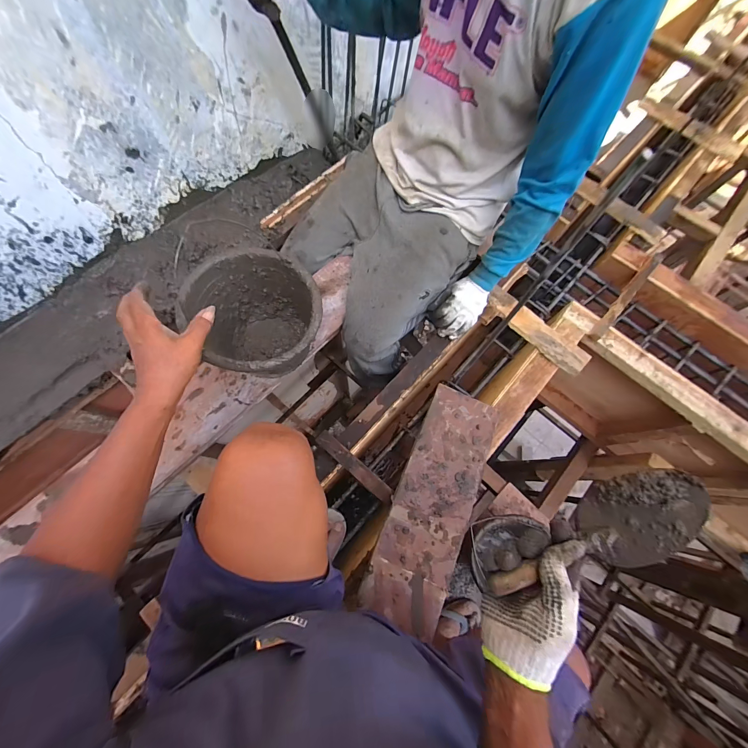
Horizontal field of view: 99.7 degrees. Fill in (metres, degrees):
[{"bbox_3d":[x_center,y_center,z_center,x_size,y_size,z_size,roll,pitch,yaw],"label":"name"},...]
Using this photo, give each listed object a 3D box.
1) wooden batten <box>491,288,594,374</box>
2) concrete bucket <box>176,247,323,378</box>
[{"bbox_3d":[0.399,-0.108,0.771,0.071,0.031,0.268,-42,78,-13],"label":"wooden batten"},{"bbox_3d":[-0.218,-0.100,0.623,0.217,0.164,0.243,-39,77,-12],"label":"concrete bucket"}]

